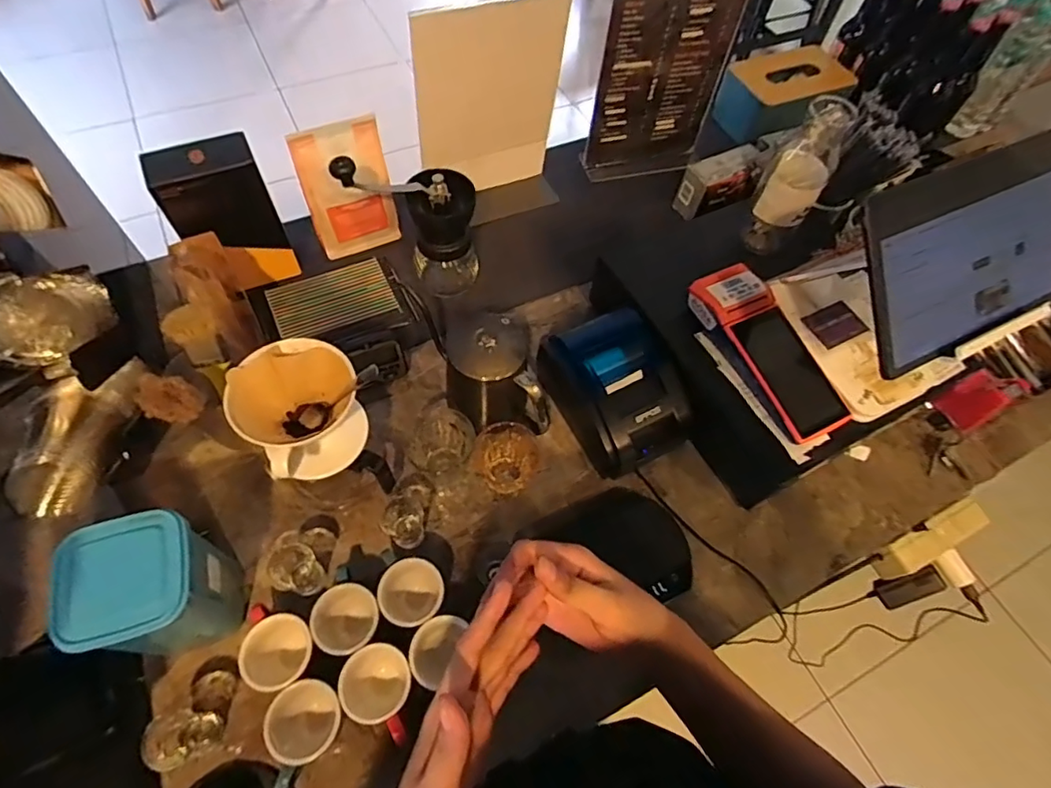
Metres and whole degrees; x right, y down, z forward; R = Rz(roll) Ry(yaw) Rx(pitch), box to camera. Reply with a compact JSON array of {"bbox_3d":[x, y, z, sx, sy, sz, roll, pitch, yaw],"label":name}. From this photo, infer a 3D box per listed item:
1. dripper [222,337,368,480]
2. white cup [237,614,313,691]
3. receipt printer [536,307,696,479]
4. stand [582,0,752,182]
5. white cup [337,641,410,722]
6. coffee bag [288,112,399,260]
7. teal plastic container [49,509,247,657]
[{"bbox_3d":[-0.223,0.019,0.549,0.101,0.101,0.121,32,63,13],"label":"dripper"},{"bbox_3d":[-0.238,0.256,0.541,0.065,0.055,0.066,12,60,2],"label":"white cup"},{"bbox_3d":[0.114,-0.006,0.681,0.133,0.096,0.177,-26,65,-18],"label":"receipt printer"},{"bbox_3d":[0.208,-0.470,0.824,0.202,0.287,0.048,-16,63,-13],"label":"stand"},{"bbox_3d":[-0.142,0.278,0.531,0.063,0.062,0.059,2,60,-3],"label":"white cup"},{"bbox_3d":[-0.247,-0.284,0.773,0.117,0.182,0.040,-23,65,-16],"label":"coffee bag"},{"bbox_3d":[-0.333,0.184,0.512,0.111,0.153,0.102,-17,63,-13],"label":"teal plastic container"}]

